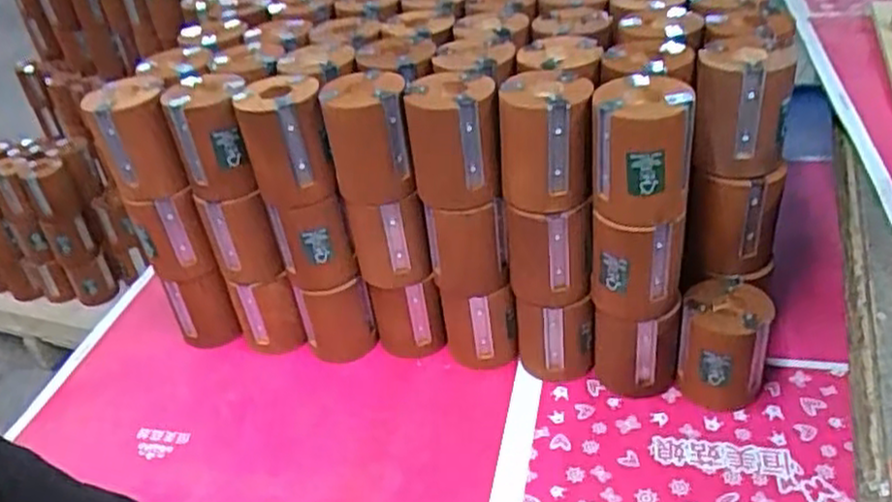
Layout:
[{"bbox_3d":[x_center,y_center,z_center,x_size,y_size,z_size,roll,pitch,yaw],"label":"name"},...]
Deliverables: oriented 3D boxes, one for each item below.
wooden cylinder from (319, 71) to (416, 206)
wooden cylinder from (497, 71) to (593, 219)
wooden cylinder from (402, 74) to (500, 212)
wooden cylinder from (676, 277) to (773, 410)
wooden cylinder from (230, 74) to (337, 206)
[{"bbox_3d":[-0.073,-0.104,0.693,0.073,0.104,0.077,-11,36,-5],"label":"wooden cylinder"},{"bbox_3d":[0.087,-0.097,0.650,0.075,0.100,0.075,-1,37,8],"label":"wooden cylinder"},{"bbox_3d":[0.008,-0.099,0.669,0.076,0.103,0.071,-3,36,5],"label":"wooden cylinder"},{"bbox_3d":[0.262,0.092,0.704,0.080,0.101,0.073,11,40,23],"label":"wooden cylinder"},{"bbox_3d":[-0.152,-0.103,0.704,0.075,0.102,0.076,-17,37,-13],"label":"wooden cylinder"}]

